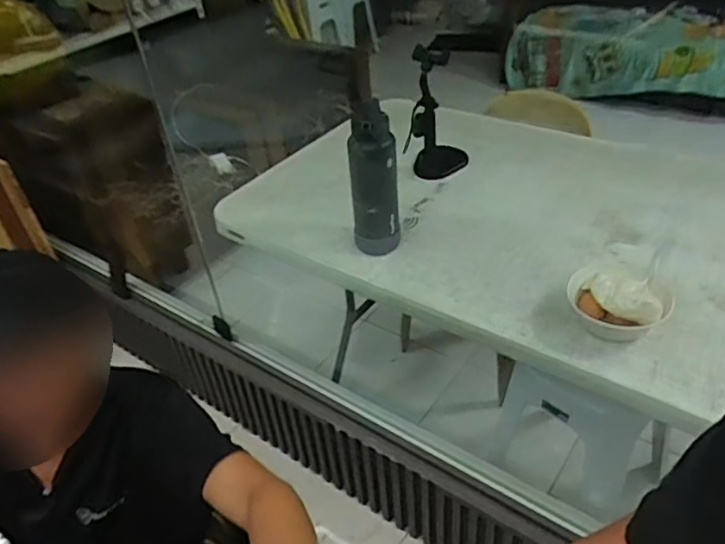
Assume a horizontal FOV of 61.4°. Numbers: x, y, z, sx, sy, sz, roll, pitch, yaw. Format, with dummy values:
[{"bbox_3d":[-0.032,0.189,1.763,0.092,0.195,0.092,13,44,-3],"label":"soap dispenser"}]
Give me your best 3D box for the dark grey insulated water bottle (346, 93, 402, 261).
[{"bbox_3d":[0.021,-0.177,1.181,0.088,0.290,0.071,-11,38,-6],"label":"dark grey insulated water bottle"}]

